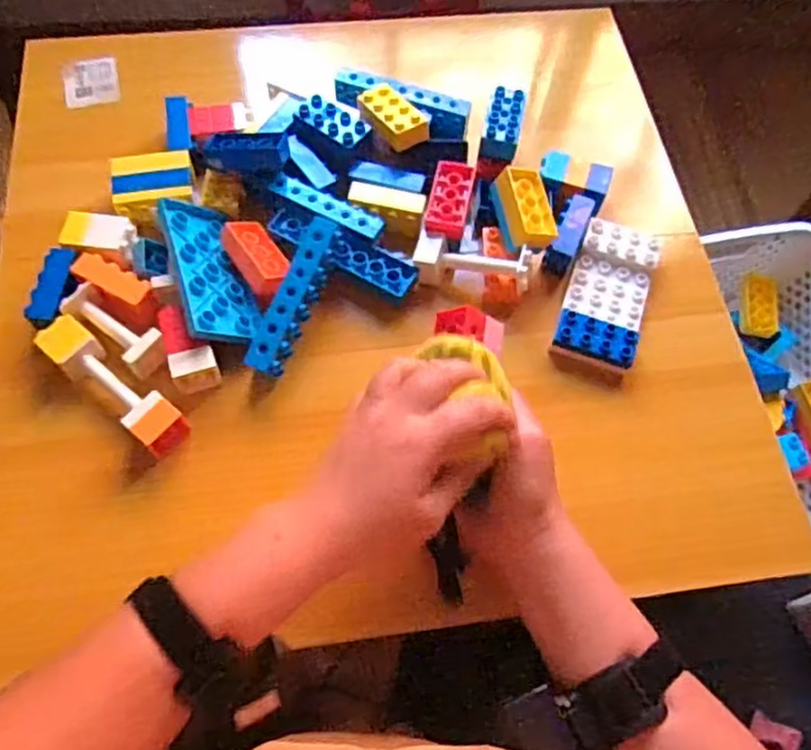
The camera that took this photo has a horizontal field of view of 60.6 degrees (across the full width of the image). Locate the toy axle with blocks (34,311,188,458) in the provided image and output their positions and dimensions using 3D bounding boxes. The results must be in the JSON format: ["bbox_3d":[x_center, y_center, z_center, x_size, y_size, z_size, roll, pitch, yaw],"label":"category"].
[{"bbox_3d":[-0.216,0.006,0.508,0.129,0.029,0.034,39,68,14],"label":"toy axle with blocks"}]

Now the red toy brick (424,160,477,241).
[{"bbox_3d":[0.037,-0.141,0.578,0.032,0.023,0.075,12,64,2],"label":"red toy brick"}]

